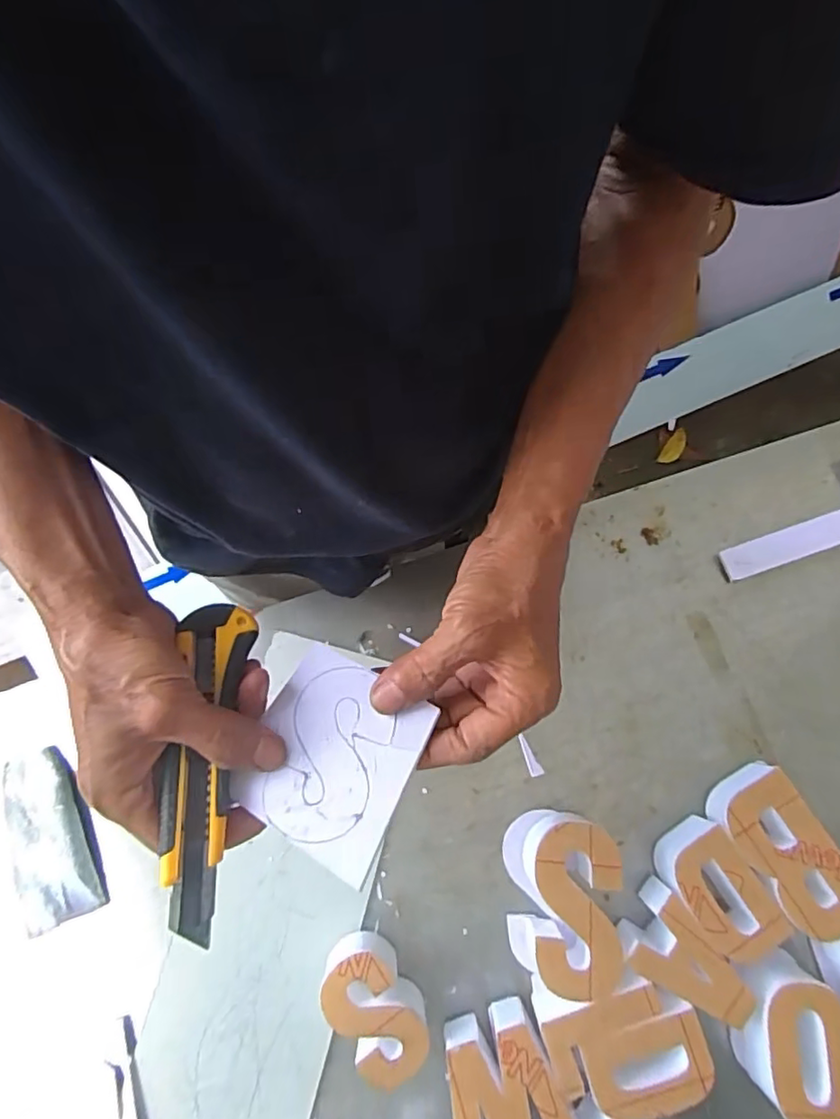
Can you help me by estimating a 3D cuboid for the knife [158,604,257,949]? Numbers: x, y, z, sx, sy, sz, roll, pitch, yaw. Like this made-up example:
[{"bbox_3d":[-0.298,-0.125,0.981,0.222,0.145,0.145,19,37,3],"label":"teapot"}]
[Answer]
[{"bbox_3d":[-0.108,0.097,0.295,0.033,0.012,0.156,-3,63,1],"label":"knife"}]

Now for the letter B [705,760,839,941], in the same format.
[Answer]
[{"bbox_3d":[0.268,0.217,0.441,0.058,0.048,0.109,-29,77,-5],"label":"letter B"}]

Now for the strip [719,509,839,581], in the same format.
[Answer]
[{"bbox_3d":[0.332,-0.017,0.515,0.139,0.009,0.029,-19,76,-3],"label":"strip"}]

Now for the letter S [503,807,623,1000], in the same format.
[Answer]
[{"bbox_3d":[0.106,0.251,0.438,0.075,0.050,0.111,-2,76,1],"label":"letter S"}]

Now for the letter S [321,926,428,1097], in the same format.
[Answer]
[{"bbox_3d":[-0.032,0.320,0.424,0.051,0.043,0.085,-34,77,-6],"label":"letter S"}]

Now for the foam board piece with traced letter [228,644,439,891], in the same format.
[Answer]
[{"bbox_3d":[-0.044,0.099,0.301,0.084,0.007,0.089,22,67,20],"label":"foam board piece with traced letter"}]

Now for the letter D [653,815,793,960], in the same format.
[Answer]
[{"bbox_3d":[0.214,0.243,0.439,0.062,0.044,0.090,-29,78,-4],"label":"letter D"}]

